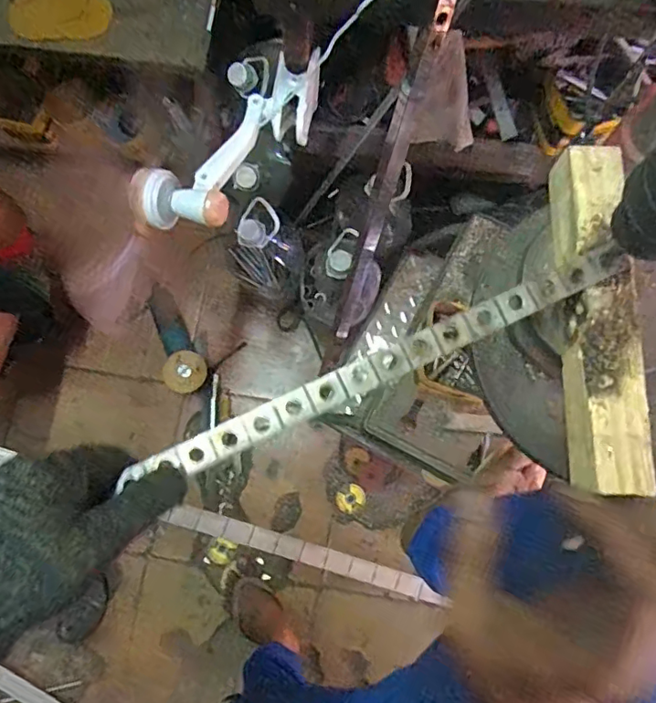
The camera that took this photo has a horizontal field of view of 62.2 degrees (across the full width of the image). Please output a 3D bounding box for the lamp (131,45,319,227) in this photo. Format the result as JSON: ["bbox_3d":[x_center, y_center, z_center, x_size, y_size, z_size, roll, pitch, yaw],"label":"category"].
[{"bbox_3d":[-0.129,-0.290,0.787,0.345,0.069,0.117,-43,82,-6],"label":"lamp"}]

